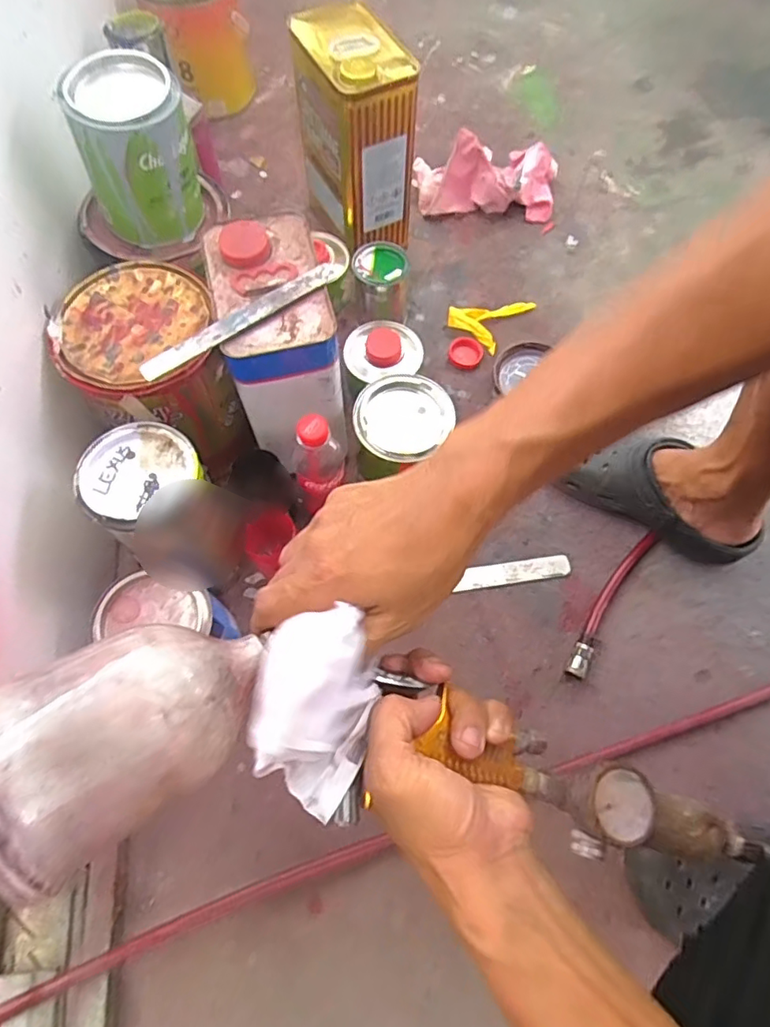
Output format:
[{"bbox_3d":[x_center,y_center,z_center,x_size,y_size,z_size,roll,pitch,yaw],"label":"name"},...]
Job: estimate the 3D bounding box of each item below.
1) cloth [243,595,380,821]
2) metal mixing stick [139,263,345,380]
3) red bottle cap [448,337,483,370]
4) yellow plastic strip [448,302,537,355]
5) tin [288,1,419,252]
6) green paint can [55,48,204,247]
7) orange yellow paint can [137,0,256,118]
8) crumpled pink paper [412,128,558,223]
[{"bbox_3d":[-0.036,0.098,0.283,0.058,0.071,0.092,-6,64,-2],"label":"cloth"},{"bbox_3d":[-0.125,-0.177,0.511,0.204,0.011,0.018,-34,72,-14],"label":"metal mixing stick"},{"bbox_3d":[0.113,-0.225,0.791,0.047,0.010,0.048,0,67,-1],"label":"red bottle cap"},{"bbox_3d":[0.151,-0.290,0.814,0.087,0.021,0.110,34,71,12],"label":"yellow plastic strip"},{"bbox_3d":[-0.038,-0.513,0.784,0.114,0.225,0.178,-29,72,-13],"label":"tin"},{"bbox_3d":[-0.256,-0.376,0.591,0.113,0.134,0.105,0,67,-1],"label":"green paint can"},{"bbox_3d":[-0.324,-0.830,0.980,0.162,0.167,0.185,-20,69,-9],"label":"orange yellow paint can"},{"bbox_3d":[0.163,-0.529,0.894,0.227,0.083,0.120,0,68,-2],"label":"crumpled pink paper"}]

